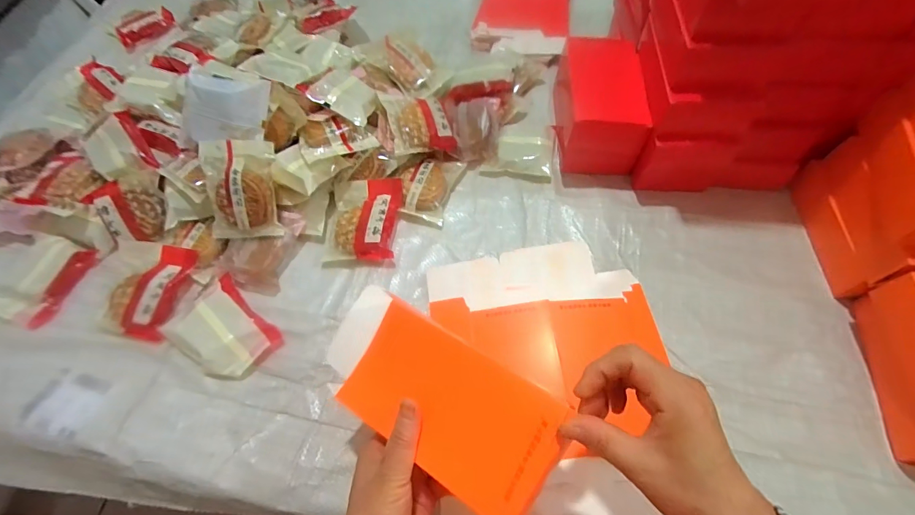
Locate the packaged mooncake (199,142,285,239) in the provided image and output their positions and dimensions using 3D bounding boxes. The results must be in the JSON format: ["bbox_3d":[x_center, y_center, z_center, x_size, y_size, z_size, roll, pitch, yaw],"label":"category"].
[{"bbox_3d":[-0.270,-0.082,0.512,0.092,0.024,0.117,1,103,3],"label":"packaged mooncake"}]

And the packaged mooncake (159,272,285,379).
[{"bbox_3d":[-0.280,0.088,0.483,0.120,0.029,0.092,36,69,21],"label":"packaged mooncake"}]

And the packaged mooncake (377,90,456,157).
[{"bbox_3d":[-0.058,-0.191,0.578,0.095,0.037,0.100,-14,61,-4],"label":"packaged mooncake"}]

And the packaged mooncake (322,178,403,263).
[{"bbox_3d":[-0.126,-0.051,0.552,0.097,0.034,0.115,1,61,5],"label":"packaged mooncake"}]

